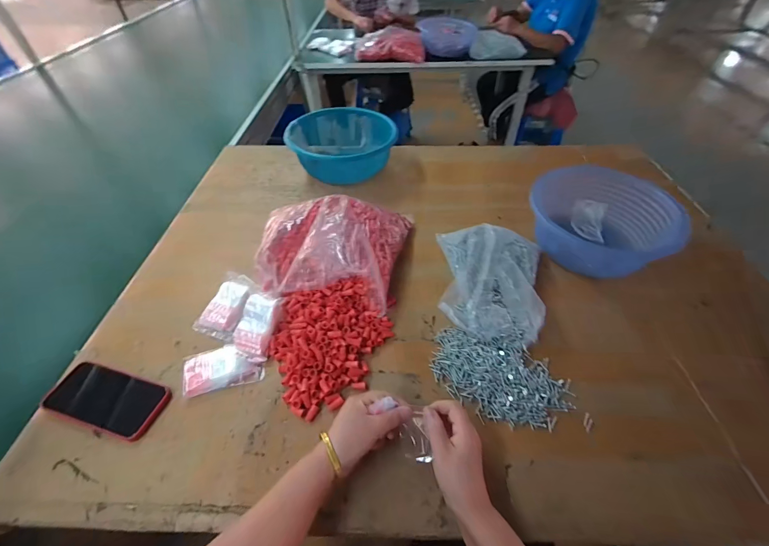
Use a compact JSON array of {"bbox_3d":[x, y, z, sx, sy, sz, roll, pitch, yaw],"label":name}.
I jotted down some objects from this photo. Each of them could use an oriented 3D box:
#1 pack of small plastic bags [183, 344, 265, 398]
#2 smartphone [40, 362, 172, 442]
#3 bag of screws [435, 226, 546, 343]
[{"bbox_3d":[-0.258,0.151,0.544,0.118,0.019,0.069,-14,48,-10],"label":"pack of small plastic bags"},{"bbox_3d":[-0.416,0.189,0.513,0.166,0.018,0.082,10,48,12],"label":"smartphone"},{"bbox_3d":[0.188,0.009,0.638,0.193,0.067,0.238,9,48,11],"label":"bag of screws"}]

